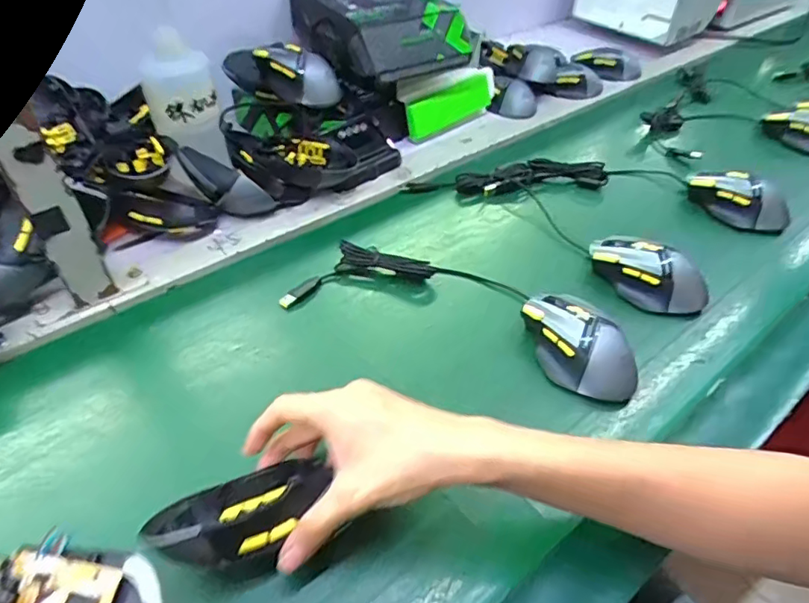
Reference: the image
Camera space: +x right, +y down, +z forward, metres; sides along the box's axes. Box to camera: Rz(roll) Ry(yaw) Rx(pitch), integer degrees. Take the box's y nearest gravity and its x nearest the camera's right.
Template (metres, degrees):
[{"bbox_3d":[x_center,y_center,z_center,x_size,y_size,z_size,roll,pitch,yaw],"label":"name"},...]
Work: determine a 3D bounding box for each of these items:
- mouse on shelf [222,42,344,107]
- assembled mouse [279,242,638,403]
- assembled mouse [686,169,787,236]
[{"bbox_3d":[-0.148,-0.276,0.652,0.155,0.055,0.036,25,48,22],"label":"mouse on shelf"},{"bbox_3d":[0.051,-0.004,0.507,0.317,0.036,0.113,14,45,11],"label":"assembled mouse"},{"bbox_3d":[0.403,-0.119,0.645,0.116,0.049,0.065,12,45,9],"label":"assembled mouse"}]

